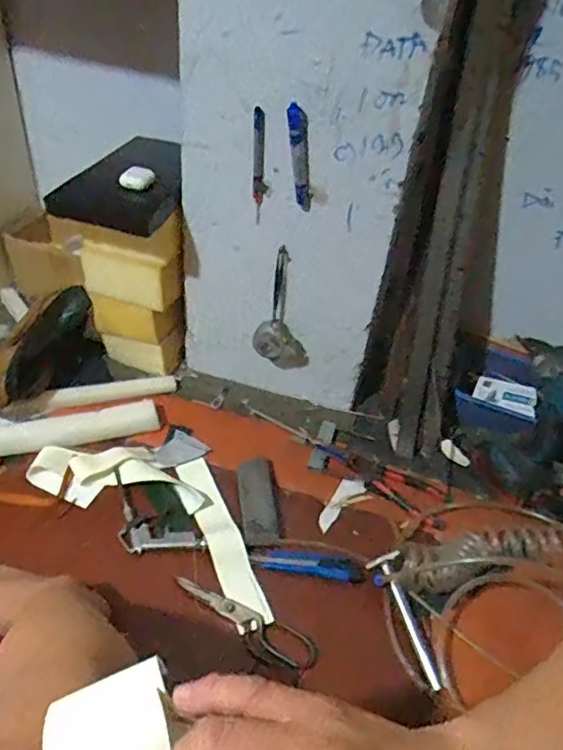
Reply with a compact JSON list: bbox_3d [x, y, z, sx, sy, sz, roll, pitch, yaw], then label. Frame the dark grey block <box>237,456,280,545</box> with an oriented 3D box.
[{"bbox_3d":[-0.035,0.183,0.874,0.056,0.029,0.147,-1,43,-7],"label":"dark grey block"}]

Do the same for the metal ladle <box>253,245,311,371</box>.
[{"bbox_3d":[0.003,-0.093,0.942,0.092,0.206,0.048,4,40,-4],"label":"metal ladle"}]

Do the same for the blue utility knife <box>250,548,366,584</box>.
[{"bbox_3d":[0.035,0.258,0.810,0.153,0.020,0.028,8,42,3],"label":"blue utility knife"}]

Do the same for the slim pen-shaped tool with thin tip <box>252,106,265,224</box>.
[{"bbox_3d":[-0.032,-0.285,0.812,0.016,0.151,0.008,3,40,-6],"label":"slim pen-shaped tool with thin tip"}]

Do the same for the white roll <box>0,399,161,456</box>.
[{"bbox_3d":[-0.361,0.094,0.928,0.335,0.034,0.049,-9,44,-15],"label":"white roll"}]

